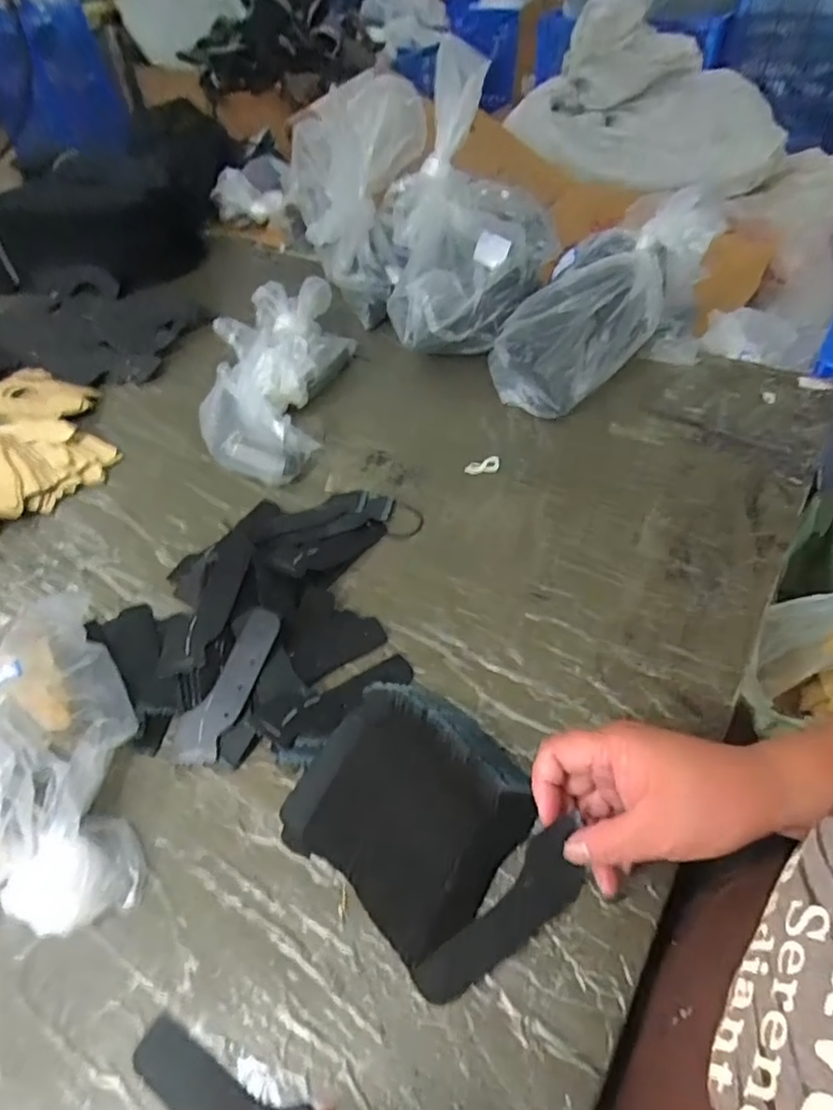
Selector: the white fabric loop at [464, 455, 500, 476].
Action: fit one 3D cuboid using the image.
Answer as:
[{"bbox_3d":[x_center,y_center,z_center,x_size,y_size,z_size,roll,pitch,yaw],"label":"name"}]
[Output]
[{"bbox_3d":[0.066,-0.089,0.619,0.036,0.009,0.018,-6,48,-3],"label":"white fabric loop"}]

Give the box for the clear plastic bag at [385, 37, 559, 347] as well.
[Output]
[{"bbox_3d":[0.062,-0.364,0.680,0.192,0.282,0.157,-1,47,4],"label":"clear plastic bag"}]

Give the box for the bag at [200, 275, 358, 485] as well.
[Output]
[{"bbox_3d":[-0.160,-0.210,0.700,0.135,0.073,0.298,5,48,9],"label":"bag"}]

